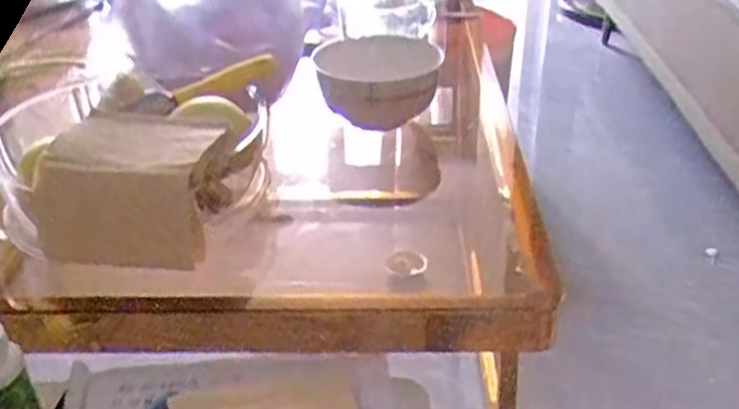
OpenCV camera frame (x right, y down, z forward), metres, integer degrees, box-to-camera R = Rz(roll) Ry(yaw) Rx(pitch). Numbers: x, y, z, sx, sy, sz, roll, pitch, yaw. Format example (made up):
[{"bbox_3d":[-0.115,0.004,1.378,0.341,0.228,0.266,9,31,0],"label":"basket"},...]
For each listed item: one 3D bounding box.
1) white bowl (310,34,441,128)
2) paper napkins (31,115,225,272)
[{"bbox_3d":[0.007,-0.128,0.794,0.109,0.092,0.109,-1,33,1],"label":"white bowl"},{"bbox_3d":[-0.191,-0.013,0.622,0.138,0.092,0.091,4,31,11],"label":"paper napkins"}]

